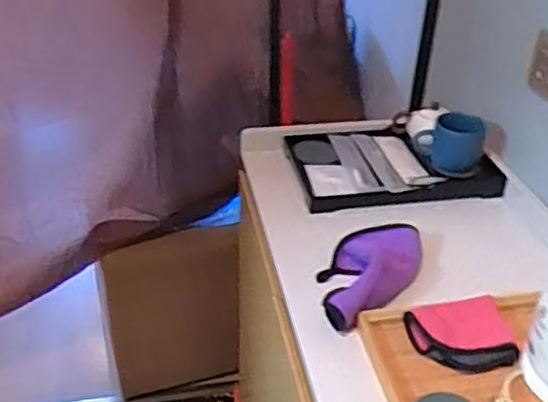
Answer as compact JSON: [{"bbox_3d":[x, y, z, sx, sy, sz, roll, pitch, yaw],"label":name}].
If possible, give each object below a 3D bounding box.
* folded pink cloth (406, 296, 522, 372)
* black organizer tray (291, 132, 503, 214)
[{"bbox_3d":[0.223,0.160,0.789,0.116,0.014,0.095,-9,52,-7],"label":"folded pink cloth"},{"bbox_3d":[0.205,-0.069,1.147,0.328,0.038,0.221,-4,33,-10],"label":"black organizer tray"}]

